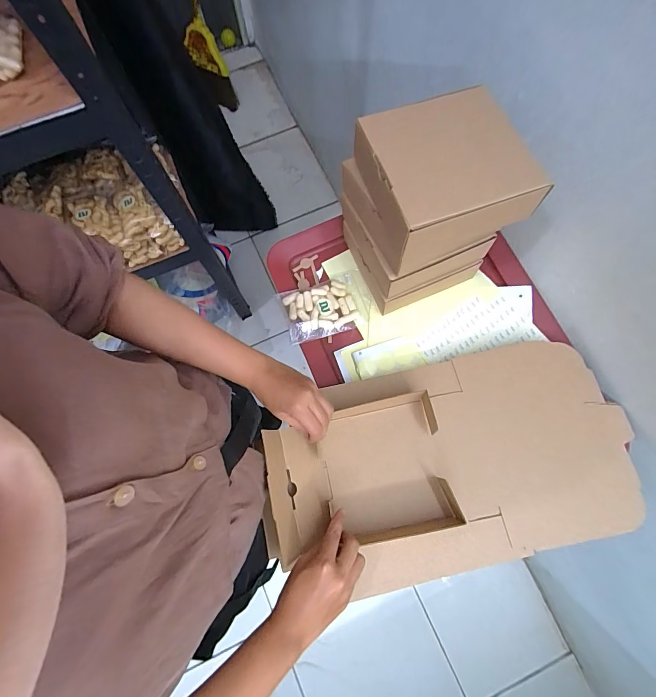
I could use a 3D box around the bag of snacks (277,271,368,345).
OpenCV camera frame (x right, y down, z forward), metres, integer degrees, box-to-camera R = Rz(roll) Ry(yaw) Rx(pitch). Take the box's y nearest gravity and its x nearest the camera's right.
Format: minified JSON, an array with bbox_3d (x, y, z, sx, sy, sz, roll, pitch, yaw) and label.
[{"bbox_3d":[-0.001,-0.067,0.572,0.136,0.023,0.090,-18,75,-4],"label":"bag of snacks"}]

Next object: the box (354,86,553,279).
[{"bbox_3d":[0.126,-0.192,0.424,0.149,0.109,0.153,-18,75,-4],"label":"box"}]

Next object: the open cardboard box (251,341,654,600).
[{"bbox_3d":[0.156,0.145,0.468,0.460,0.067,0.256,-12,74,-3],"label":"open cardboard box"}]

